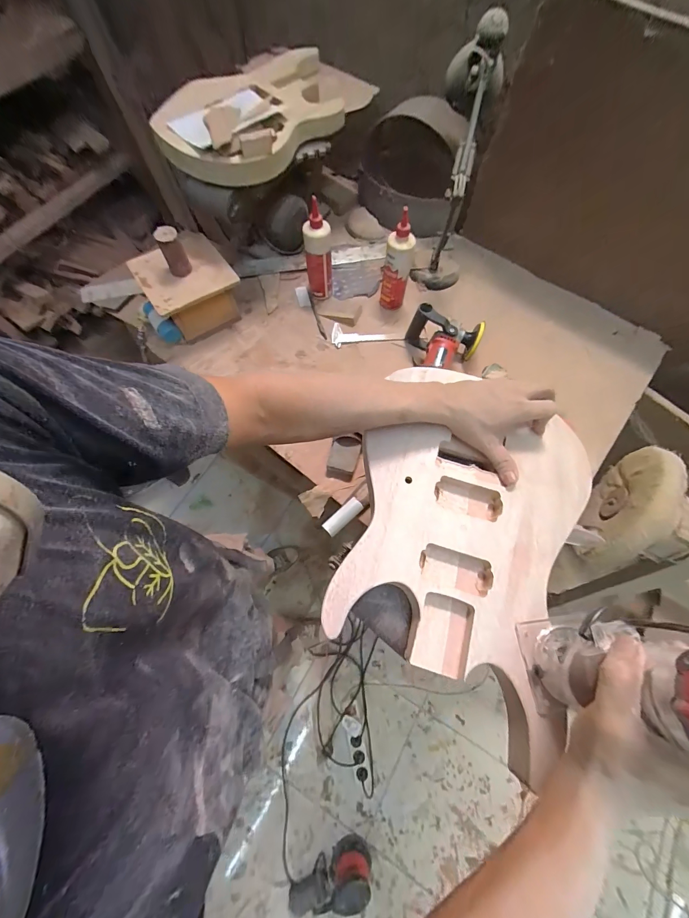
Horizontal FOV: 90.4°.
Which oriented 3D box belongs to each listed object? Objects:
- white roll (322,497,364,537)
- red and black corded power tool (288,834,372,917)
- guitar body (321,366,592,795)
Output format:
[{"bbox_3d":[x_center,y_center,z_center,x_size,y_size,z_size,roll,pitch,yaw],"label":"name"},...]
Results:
[{"bbox_3d":[-0.003,0.123,0.724,0.091,0.027,0.035,-39,74,-14],"label":"white roll"},{"bbox_3d":[-0.044,1.257,1.003,0.250,0.162,0.099,-18,70,-7],"label":"red and black corded power tool"},{"bbox_3d":[0.140,0.088,0.409,0.266,0.043,0.361,19,66,10],"label":"guitar body"}]

